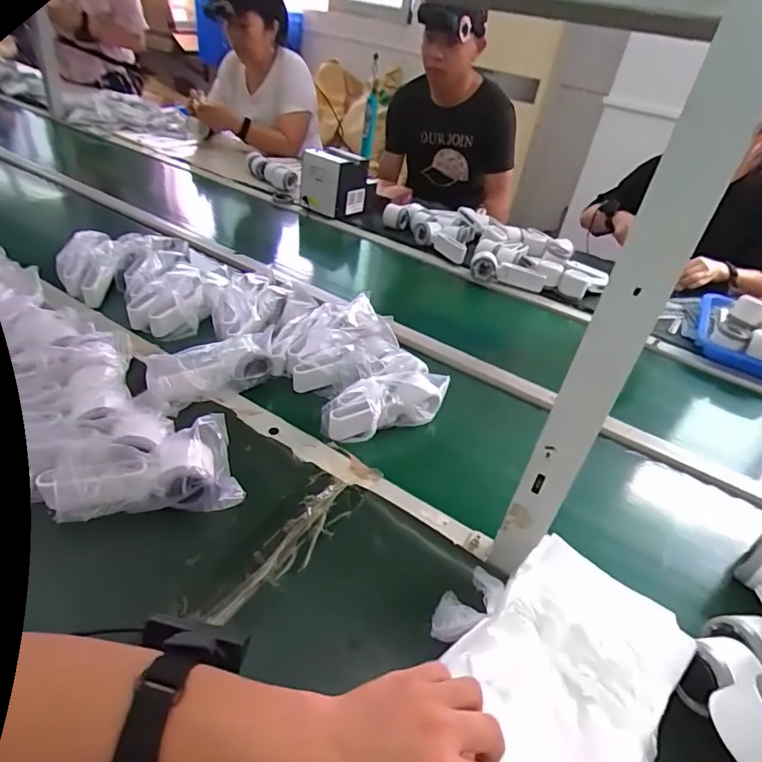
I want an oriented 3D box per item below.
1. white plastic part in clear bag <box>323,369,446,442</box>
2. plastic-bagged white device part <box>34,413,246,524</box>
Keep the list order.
[{"bbox_3d":[0.013,0.030,0.695,0.189,0.072,0.060,-18,45,-32],"label":"white plastic part in clear bag"},{"bbox_3d":[-0.252,0.103,0.533,0.184,0.073,0.072,-7,39,-21],"label":"plastic-bagged white device part"}]

